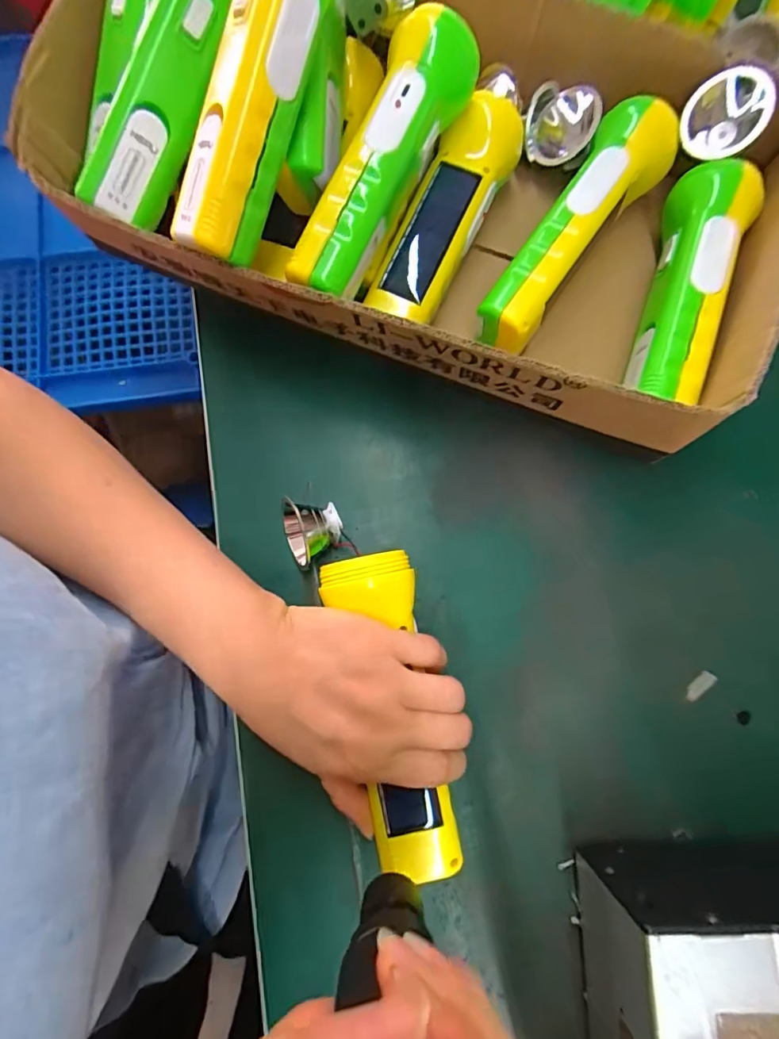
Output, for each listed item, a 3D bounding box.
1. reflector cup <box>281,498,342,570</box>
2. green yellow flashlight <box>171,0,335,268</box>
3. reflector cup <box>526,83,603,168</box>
[{"bbox_3d":[-0.045,0.006,0.290,0.033,0.039,0.038,-18,79,-5],"label":"reflector cup"},{"bbox_3d":[-0.067,-0.213,0.236,0.047,0.038,0.163,24,103,4],"label":"green yellow flashlight"},{"bbox_3d":[0.110,-0.254,0.318,0.043,0.035,0.031,20,78,3],"label":"reflector cup"}]

